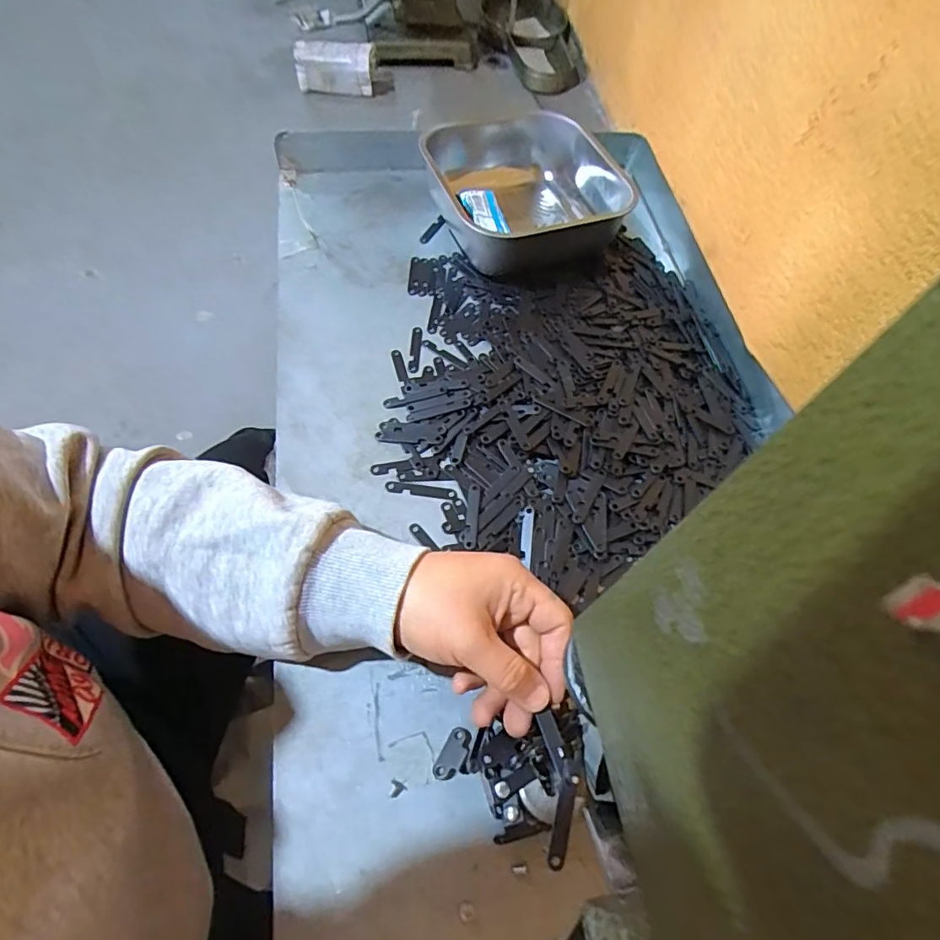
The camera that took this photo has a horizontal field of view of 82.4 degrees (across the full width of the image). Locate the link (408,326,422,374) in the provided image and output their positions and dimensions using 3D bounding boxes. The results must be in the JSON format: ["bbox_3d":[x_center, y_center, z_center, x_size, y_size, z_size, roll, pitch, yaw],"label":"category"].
[{"bbox_3d":[-0.048,-0.105,0.467,0.009,0.004,0.049,4,60,-2],"label":"link"}]

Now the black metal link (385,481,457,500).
[{"bbox_3d":[-0.036,0.015,0.395,0.052,0.004,0.008,8,60,0],"label":"black metal link"}]

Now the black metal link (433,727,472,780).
[{"bbox_3d":[-0.010,0.164,0.311,0.012,0.004,0.029,28,62,11],"label":"black metal link"}]

